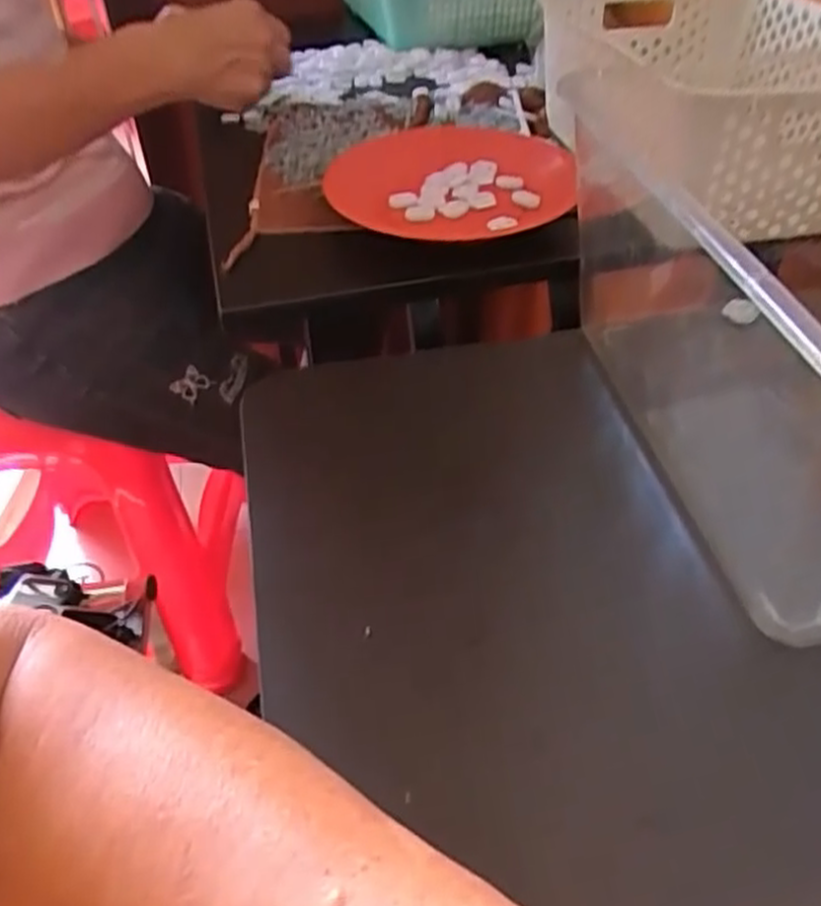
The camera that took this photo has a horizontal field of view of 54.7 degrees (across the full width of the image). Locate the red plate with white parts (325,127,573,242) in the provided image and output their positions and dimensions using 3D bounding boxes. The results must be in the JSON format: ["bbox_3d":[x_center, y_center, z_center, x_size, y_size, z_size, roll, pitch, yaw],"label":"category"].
[{"bbox_3d":[0.033,-0.214,0.631,0.188,0.033,0.204,-11,41,-11],"label":"red plate with white parts"}]

